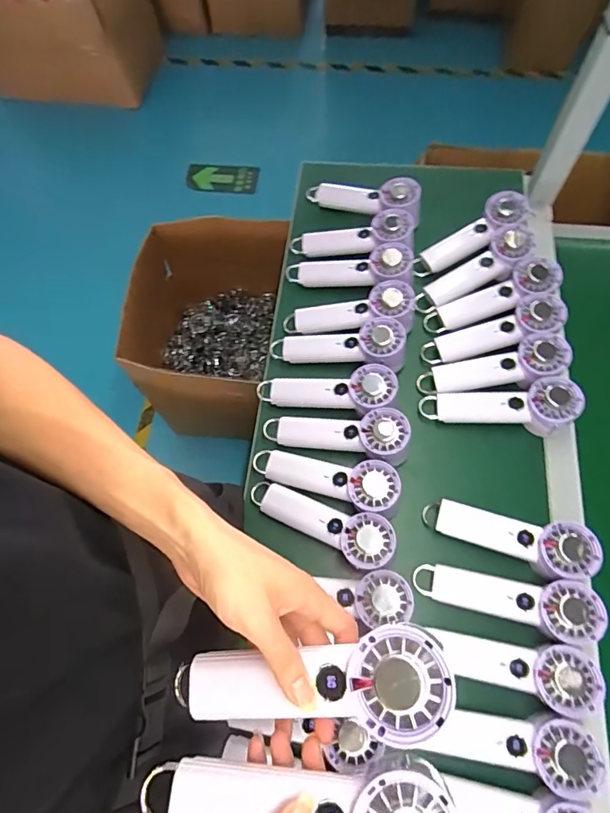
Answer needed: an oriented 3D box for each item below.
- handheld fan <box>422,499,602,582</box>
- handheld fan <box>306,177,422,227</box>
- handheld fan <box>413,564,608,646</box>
[{"bbox_3d":[0.242,0.156,0.567,0.193,0.049,0.068,12,67,24],"label":"handheld fan"},{"bbox_3d":[0.098,-0.350,0.794,0.206,0.041,0.065,17,67,30],"label":"handheld fan"},{"bbox_3d":[0.227,0.219,0.538,0.193,0.033,0.059,4,65,25],"label":"handheld fan"}]

